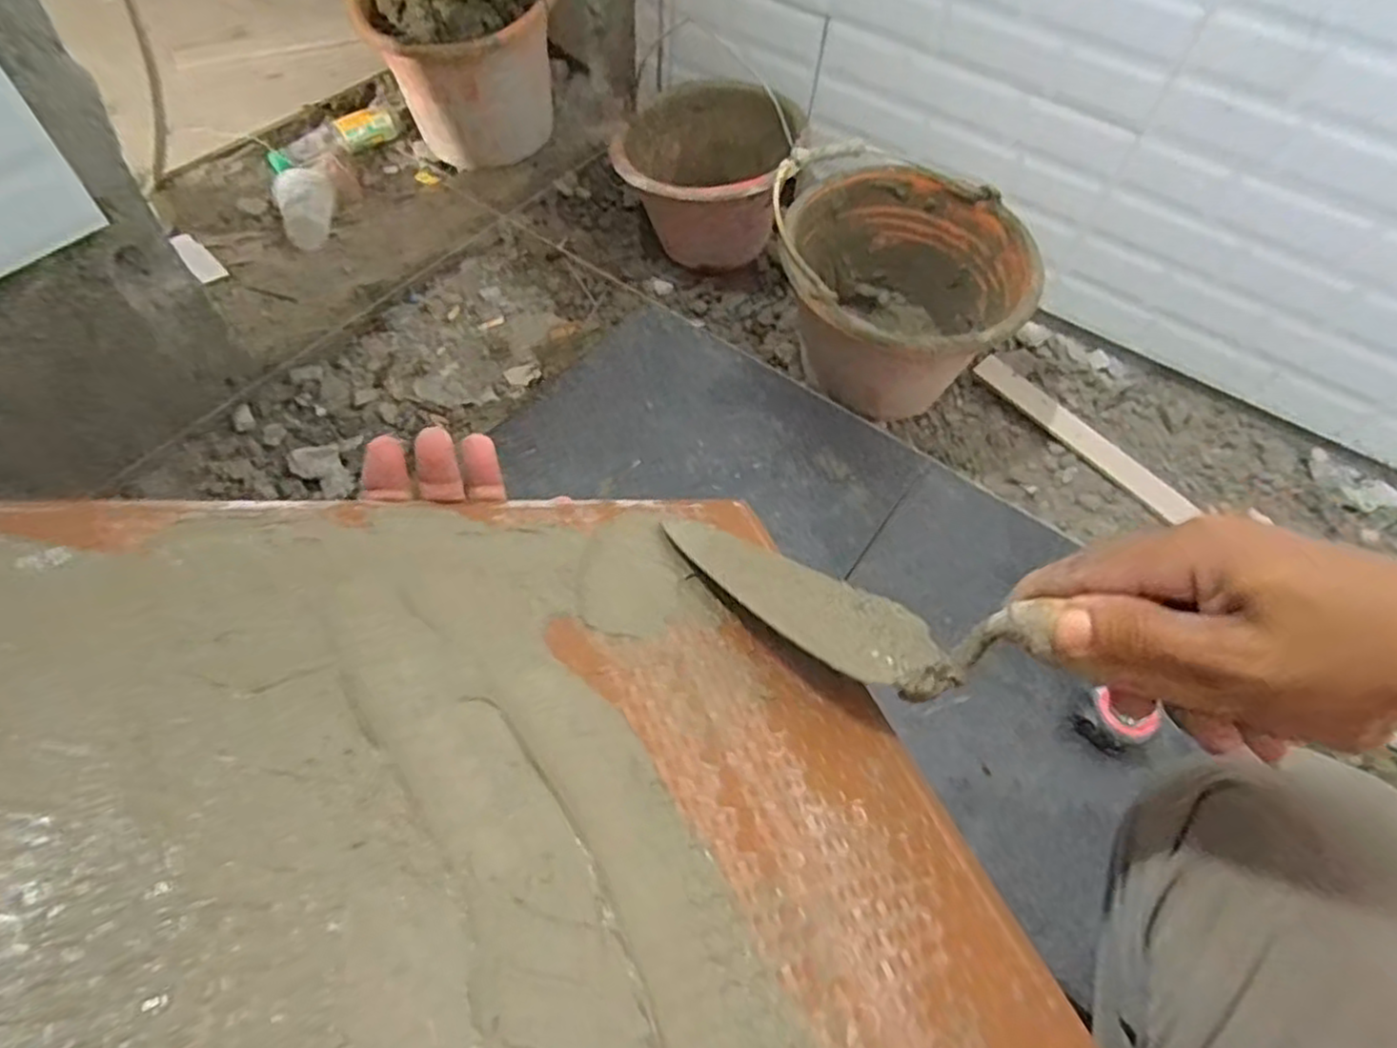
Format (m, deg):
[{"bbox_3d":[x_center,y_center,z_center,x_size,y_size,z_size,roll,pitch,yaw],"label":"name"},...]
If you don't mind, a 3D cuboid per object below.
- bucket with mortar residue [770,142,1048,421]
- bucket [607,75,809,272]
[{"bbox_3d":[0.217,-0.250,0.852,0.269,0.207,0.269,7,57,1],"label":"bucket with mortar residue"},{"bbox_3d":[0.006,-0.448,0.983,0.217,0.169,0.232,17,58,7],"label":"bucket"}]

